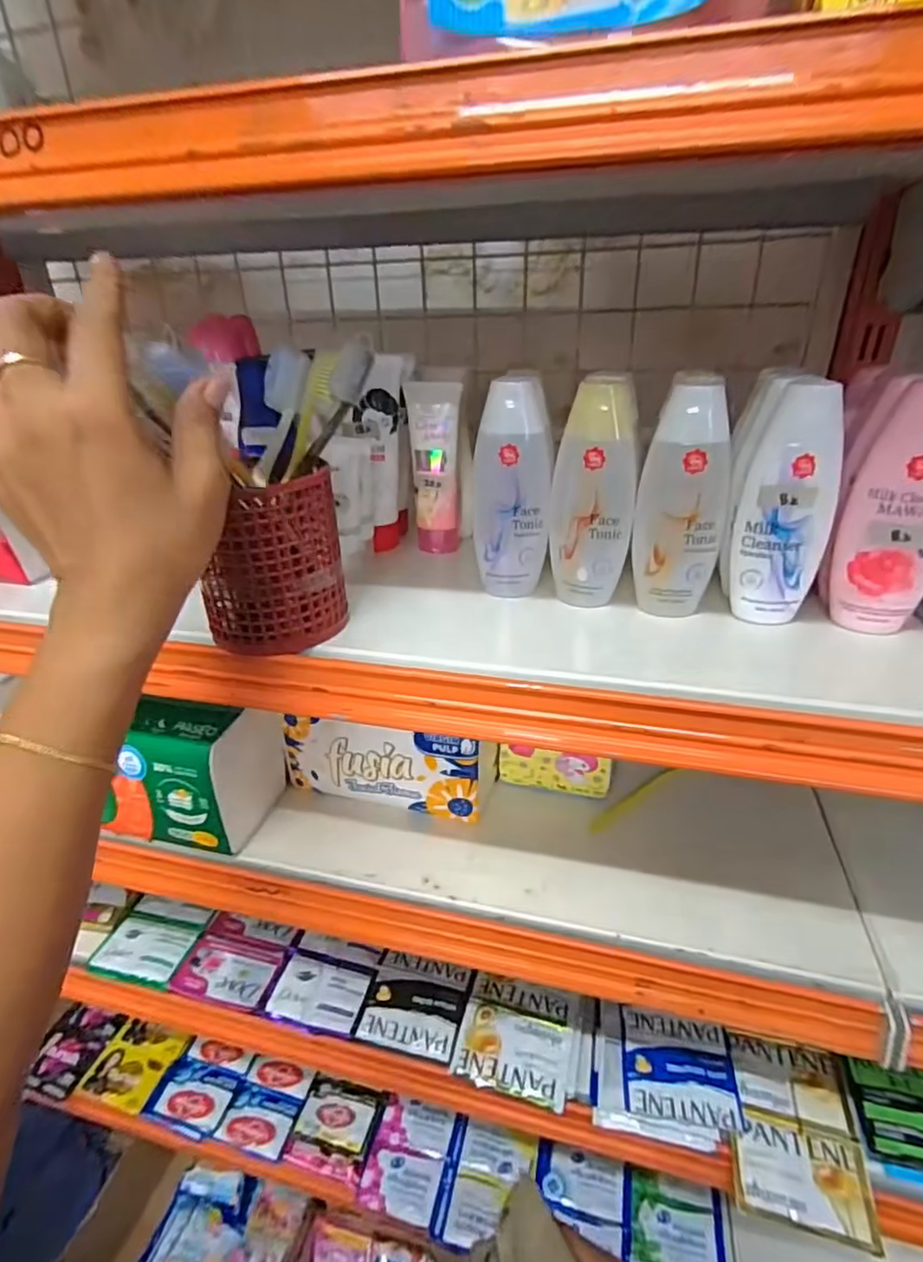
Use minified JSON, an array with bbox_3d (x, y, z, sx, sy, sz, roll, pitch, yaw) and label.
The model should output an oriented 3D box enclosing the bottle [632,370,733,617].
[{"bbox_3d":[0.131,-0.077,0.354,0.050,0.135,0.025,12,31,24],"label":"bottle"}]

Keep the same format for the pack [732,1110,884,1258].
[{"bbox_3d":[0.254,0.406,0.445,0.096,0.019,0.060,6,29,15],"label":"pack"}]

